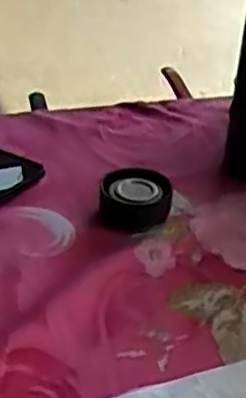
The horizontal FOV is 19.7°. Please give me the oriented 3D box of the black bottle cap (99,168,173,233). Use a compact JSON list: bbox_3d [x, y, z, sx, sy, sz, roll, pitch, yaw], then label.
[{"bbox_3d":[0.012,0.000,0.660,0.068,0.035,0.052,4,33,-1],"label":"black bottle cap"}]

